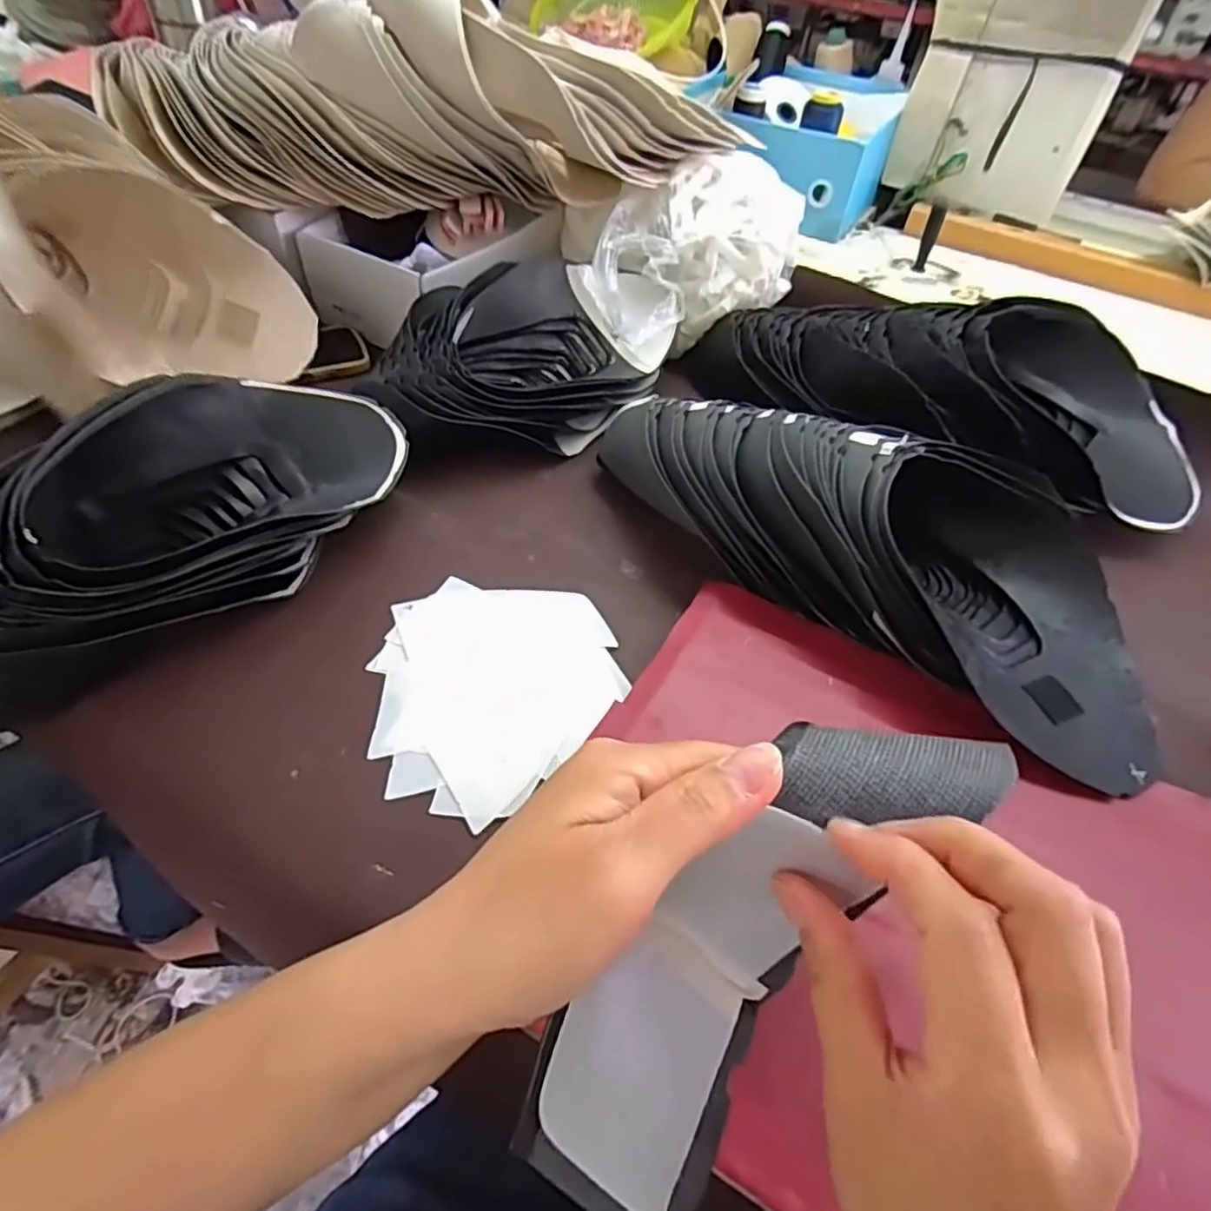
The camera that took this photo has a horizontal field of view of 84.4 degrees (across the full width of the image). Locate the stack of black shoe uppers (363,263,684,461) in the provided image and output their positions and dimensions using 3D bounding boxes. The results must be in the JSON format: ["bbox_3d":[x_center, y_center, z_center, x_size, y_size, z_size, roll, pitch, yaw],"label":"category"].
[{"bbox_3d":[-0.084,-0.223,0.603,0.263,0.098,0.170,-31,60,-27],"label":"stack of black shoe uppers"}]

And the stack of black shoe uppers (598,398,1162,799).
[{"bbox_3d":[0.190,-0.059,0.474,0.429,0.082,0.175,36,56,21],"label":"stack of black shoe uppers"}]

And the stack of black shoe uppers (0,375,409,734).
[{"bbox_3d":[-0.287,-0.058,0.449,0.136,0.089,0.332,33,55,20],"label":"stack of black shoe uppers"}]

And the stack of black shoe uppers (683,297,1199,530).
[{"bbox_3d":[0.294,-0.191,0.587,0.450,0.106,0.162,17,51,7],"label":"stack of black shoe uppers"}]

